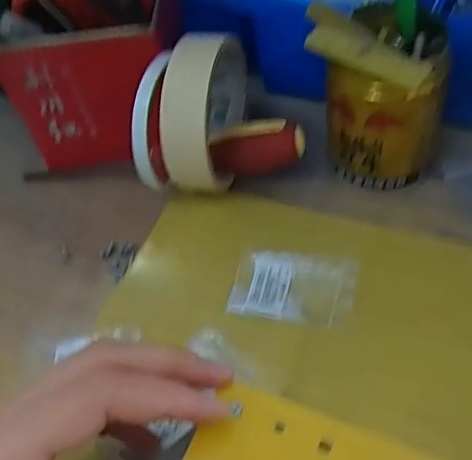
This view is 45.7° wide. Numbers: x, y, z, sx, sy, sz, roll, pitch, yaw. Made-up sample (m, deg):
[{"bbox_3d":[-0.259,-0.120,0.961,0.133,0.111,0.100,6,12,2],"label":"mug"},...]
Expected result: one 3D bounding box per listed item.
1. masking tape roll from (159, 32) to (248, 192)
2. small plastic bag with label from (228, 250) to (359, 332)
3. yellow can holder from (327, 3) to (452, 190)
[{"bbox_3d":[-0.017,-0.073,0.335,0.035,0.087,0.107,1,53,11],"label":"masking tape roll"},{"bbox_3d":[0.030,0.030,0.296,0.063,0.004,0.039,5,63,17],"label":"small plastic bag with label"},{"bbox_3d":[0.088,-0.072,0.323,0.061,0.083,0.071,17,57,22],"label":"yellow can holder"}]

